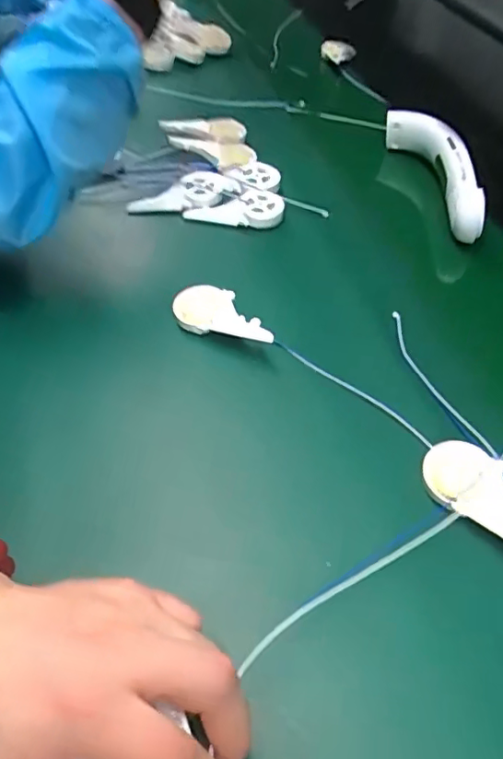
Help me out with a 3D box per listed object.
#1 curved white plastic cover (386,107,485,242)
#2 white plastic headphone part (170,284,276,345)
[{"bbox_3d":[0.196,-0.220,0.578,0.042,0.050,0.180,-12,55,-13],"label":"curved white plastic cover"},{"bbox_3d":[-0.020,-0.053,0.445,0.090,0.023,0.040,23,54,13],"label":"white plastic headphone part"}]

